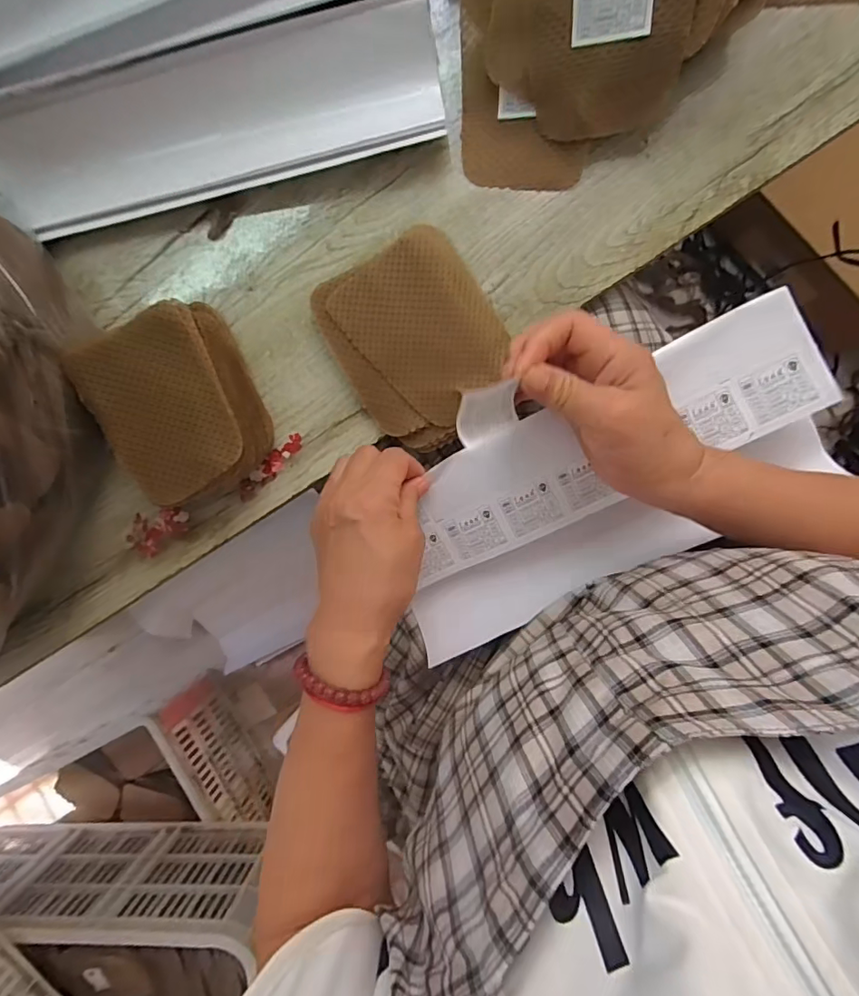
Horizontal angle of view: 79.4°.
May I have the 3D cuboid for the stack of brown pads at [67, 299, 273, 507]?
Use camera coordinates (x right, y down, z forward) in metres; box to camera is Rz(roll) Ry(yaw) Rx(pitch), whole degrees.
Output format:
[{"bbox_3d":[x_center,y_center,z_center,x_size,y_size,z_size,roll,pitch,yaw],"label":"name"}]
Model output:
[{"bbox_3d":[-0.175,-0.064,0.372,0.099,0.057,0.124,-29,95,8],"label":"stack of brown pads"}]

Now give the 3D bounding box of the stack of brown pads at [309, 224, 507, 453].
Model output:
[{"bbox_3d":[-0.007,-0.112,0.375,0.112,0.021,0.134,-30,95,8],"label":"stack of brown pads"}]

